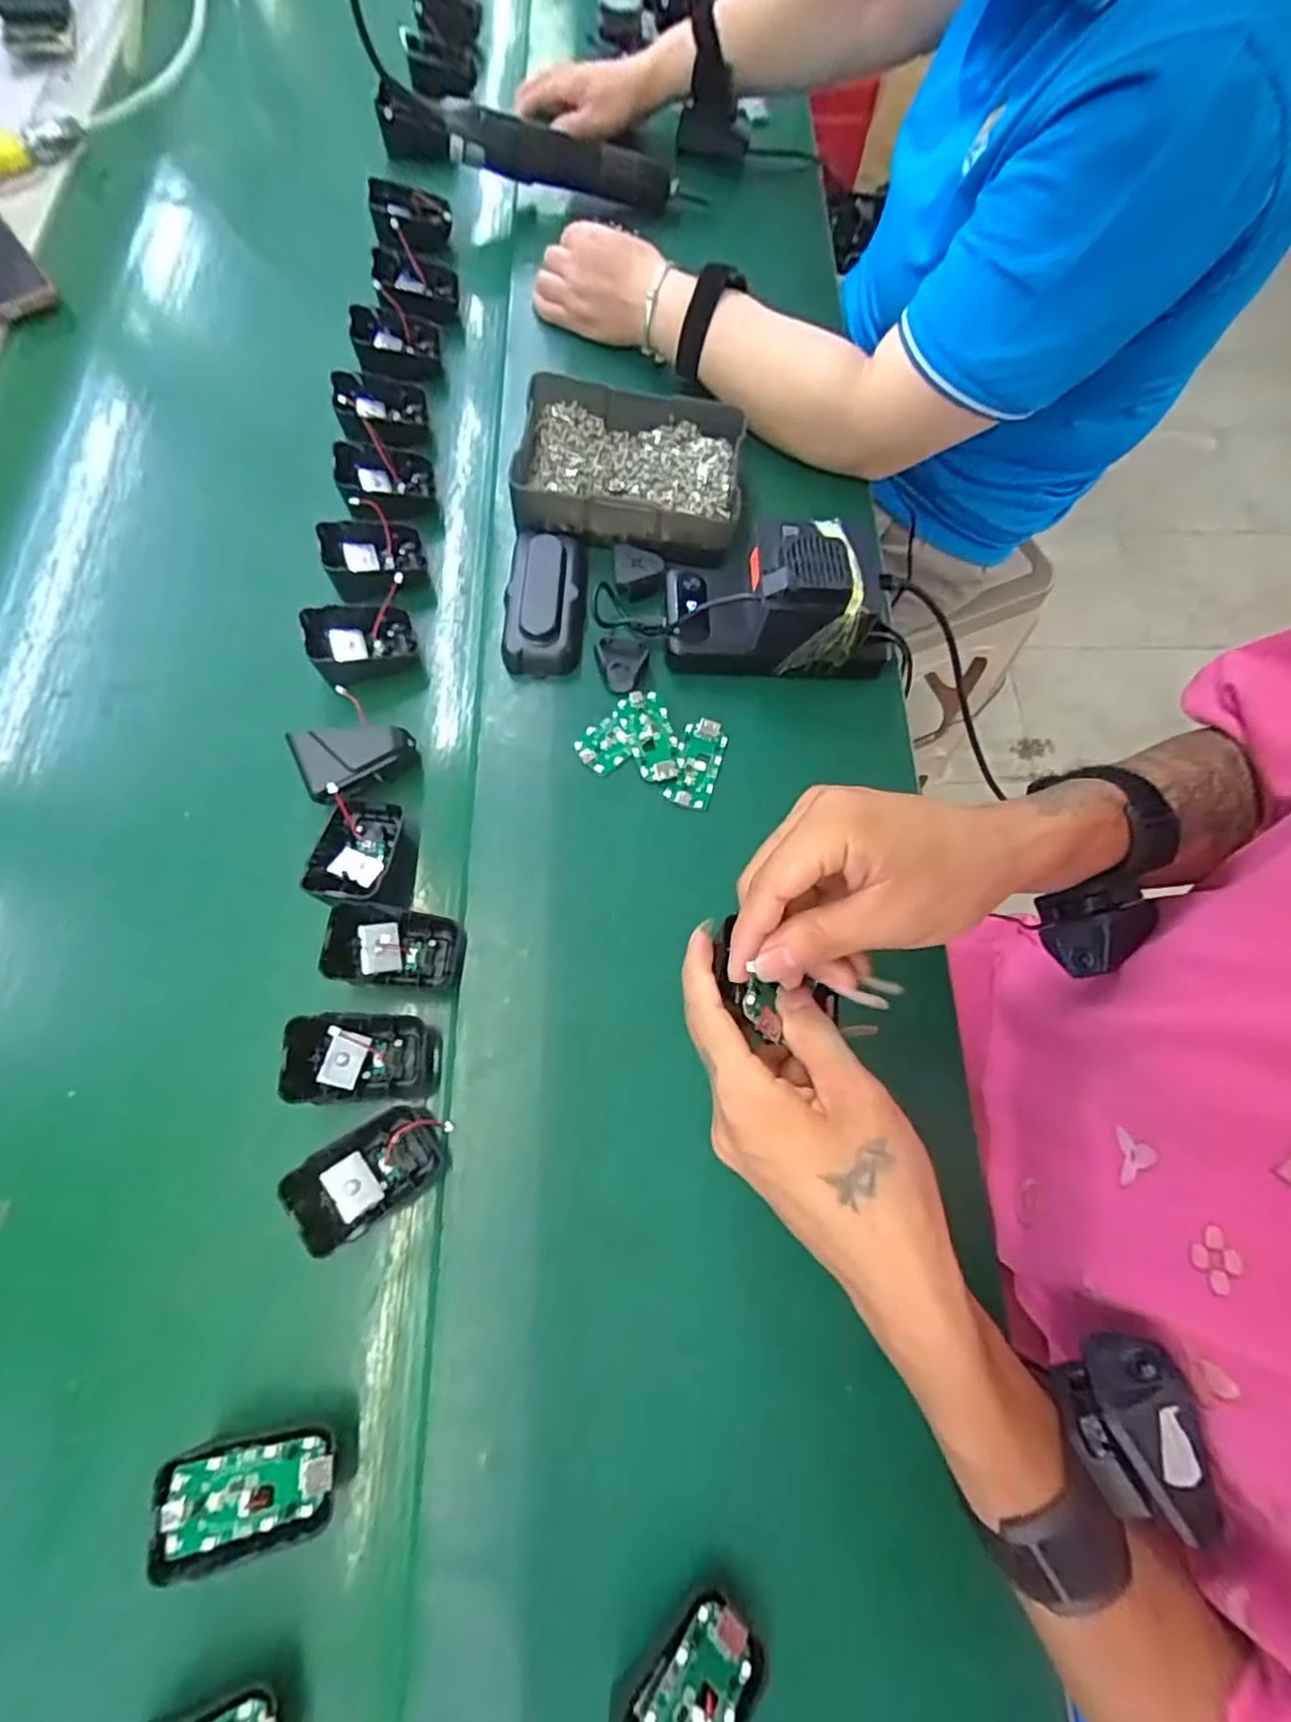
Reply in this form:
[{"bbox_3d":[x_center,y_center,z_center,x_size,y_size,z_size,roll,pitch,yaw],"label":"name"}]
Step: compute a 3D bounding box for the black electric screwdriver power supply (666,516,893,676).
[{"bbox_3d":[0.090,-0.176,0.451,0.146,0.070,0.072,1,71,-2],"label":"black electric screwdriver power supply"}]

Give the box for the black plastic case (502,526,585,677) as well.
[{"bbox_3d":[-0.067,-0.183,0.471,0.051,0.029,0.112,1,71,-2],"label":"black plastic case"}]

